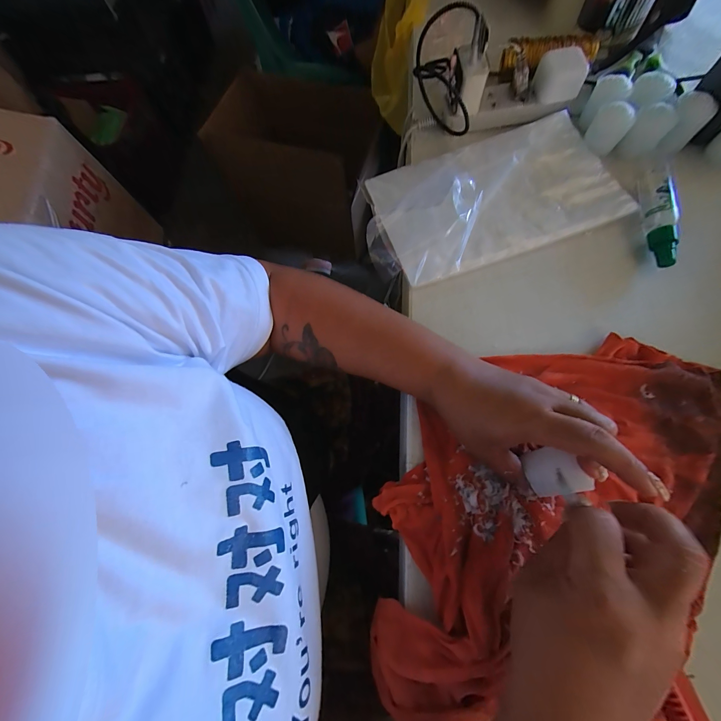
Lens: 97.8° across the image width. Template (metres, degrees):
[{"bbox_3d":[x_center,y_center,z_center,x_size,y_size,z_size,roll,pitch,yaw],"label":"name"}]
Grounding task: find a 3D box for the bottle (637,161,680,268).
[{"bbox_3d":[0.310,-0.155,0.331,0.025,0.035,0.124,10,73,8],"label":"bottle"}]

